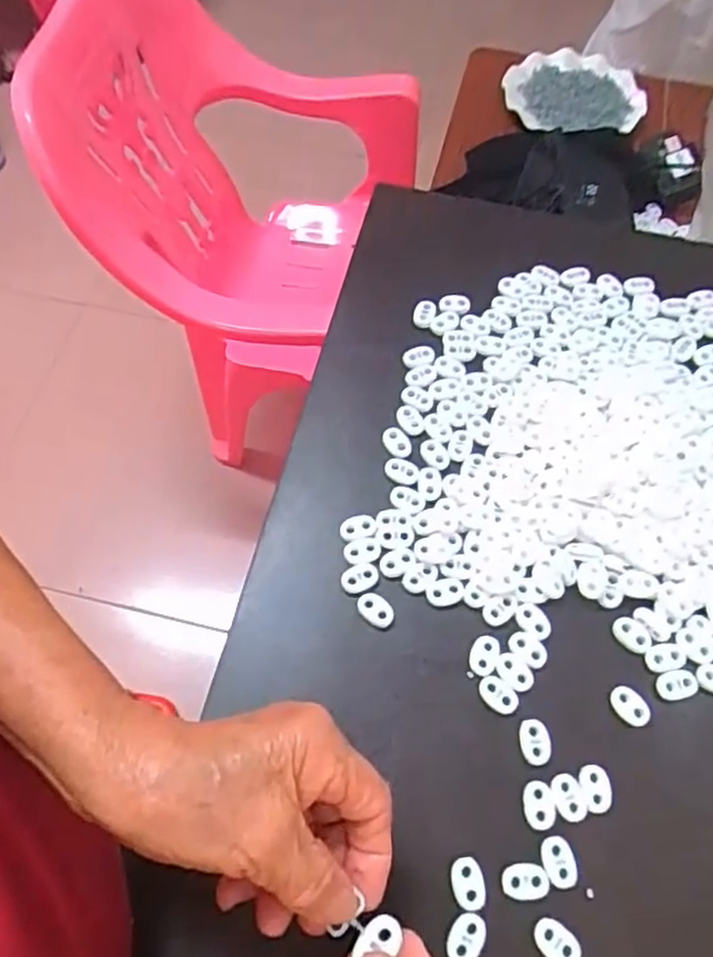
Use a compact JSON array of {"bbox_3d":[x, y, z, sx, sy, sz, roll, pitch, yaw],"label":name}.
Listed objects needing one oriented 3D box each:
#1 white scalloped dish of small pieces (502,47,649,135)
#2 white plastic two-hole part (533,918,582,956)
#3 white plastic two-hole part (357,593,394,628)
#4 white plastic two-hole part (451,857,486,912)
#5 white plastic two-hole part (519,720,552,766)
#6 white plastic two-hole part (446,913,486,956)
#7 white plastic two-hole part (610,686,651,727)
[{"bbox_3d":[0.296,-0.532,0.942,0.180,0.028,0.206,-13,58,-8],"label":"white scalloped dish of small pieces"},{"bbox_3d":[0.096,0.221,0.325,0.024,0.004,0.015,33,67,15],"label":"white plastic two-hole part"},{"bbox_3d":[0.011,0.076,0.398,0.023,0.006,0.014,37,68,17],"label":"white plastic two-hole part"},{"bbox_3d":[0.055,0.200,0.337,0.016,0.004,0.022,-5,63,-3],"label":"white plastic two-hole part"},{"bbox_3d":[0.096,0.140,0.365,0.016,0.004,0.022,-5,63,-3],"label":"white plastic two-hole part"},{"bbox_3d":[0.053,0.220,0.326,0.016,0.004,0.023,35,67,16],"label":"white plastic two-hole part"},{"bbox_3d":[0.151,0.124,0.374,0.016,0.004,0.024,-40,70,-19],"label":"white plastic two-hole part"}]

